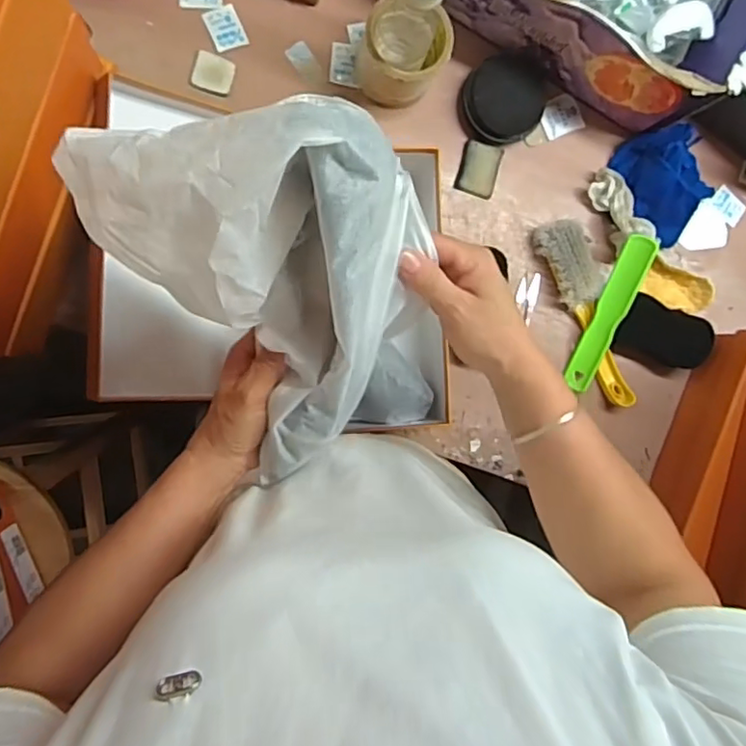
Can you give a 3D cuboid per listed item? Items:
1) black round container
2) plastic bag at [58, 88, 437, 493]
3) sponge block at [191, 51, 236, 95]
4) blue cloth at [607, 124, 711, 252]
[{"bbox_3d":[0.147,-0.310,0.690,0.095,0.035,0.089,-1,94,-9],"label":"black round container"},{"bbox_3d":[-0.040,-0.045,0.365,0.178,0.133,0.211,-21,96,-7],"label":"plastic bag"},{"bbox_3d":[-0.171,-0.321,0.655,0.043,0.010,0.040,19,90,-10],"label":"sponge block"},{"bbox_3d":[0.356,-0.223,0.721,0.115,0.048,0.133,-19,96,-8],"label":"blue cloth"}]

